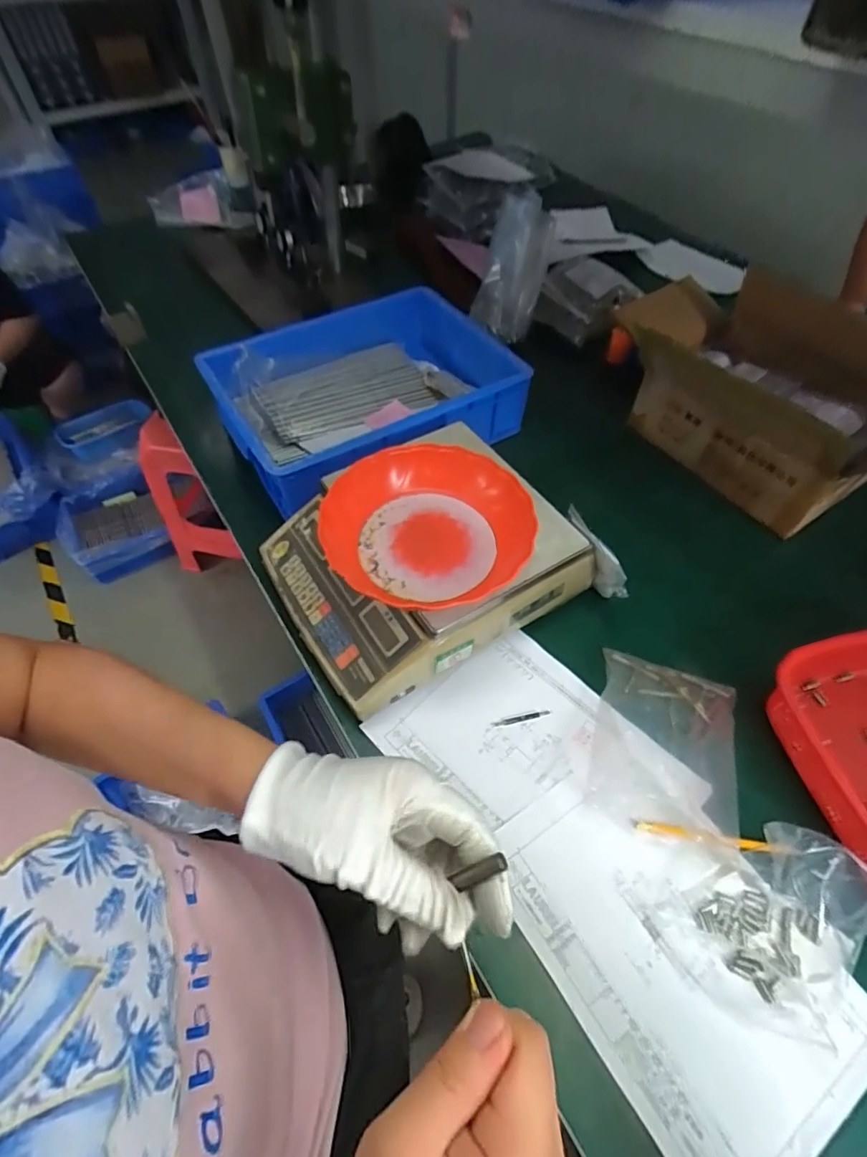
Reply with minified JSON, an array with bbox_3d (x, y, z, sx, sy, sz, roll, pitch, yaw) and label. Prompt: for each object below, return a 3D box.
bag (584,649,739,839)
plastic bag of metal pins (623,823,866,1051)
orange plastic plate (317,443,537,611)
[{"bbox_3d":[0.242,0.172,0.558,0.141,0.013,0.177,15,56,11],"label":"bag"},{"bbox_3d":[0.281,0.284,0.441,0.164,0.073,0.144,34,62,22],"label":"plastic bag of metal pins"},{"bbox_3d":[-0.010,-0.054,0.563,0.205,0.066,0.189,0,55,0],"label":"orange plastic plate"}]

